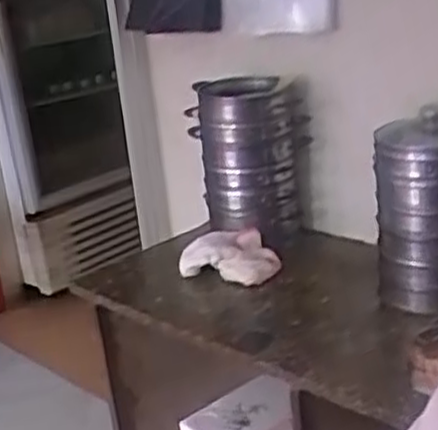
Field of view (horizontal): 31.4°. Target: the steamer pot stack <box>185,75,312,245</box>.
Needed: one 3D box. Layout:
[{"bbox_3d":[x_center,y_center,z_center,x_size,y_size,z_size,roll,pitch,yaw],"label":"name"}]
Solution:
[{"bbox_3d":[0.055,-0.110,1.482,0.168,0.282,0.160,-14,19,-21],"label":"steamer pot stack"}]

